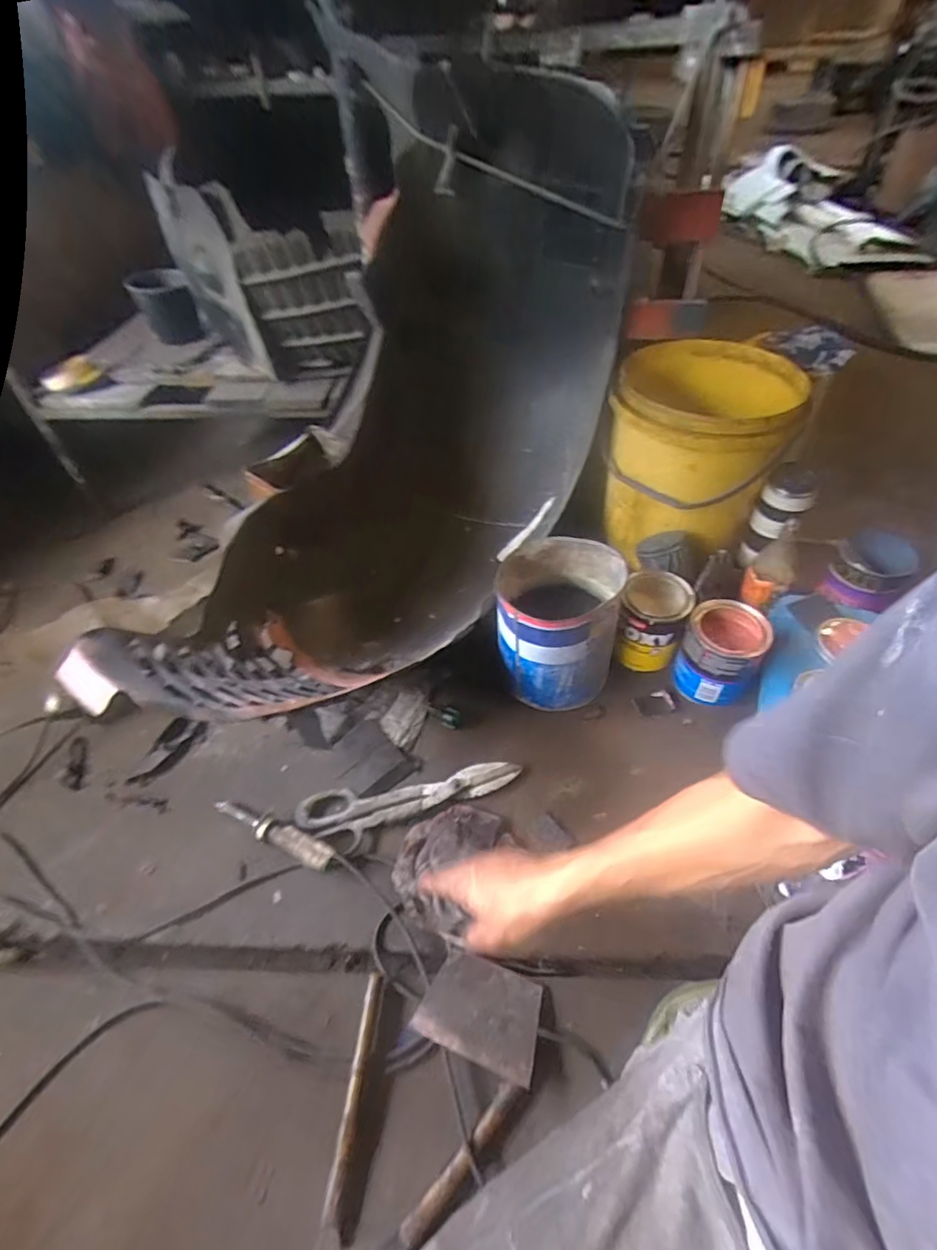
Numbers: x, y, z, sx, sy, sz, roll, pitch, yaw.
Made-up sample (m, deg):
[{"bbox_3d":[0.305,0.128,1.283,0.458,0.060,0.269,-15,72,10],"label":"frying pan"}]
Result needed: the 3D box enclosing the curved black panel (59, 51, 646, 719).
[{"bbox_3d":[-0.110,-0.254,0.744,0.368,0.624,0.910,32,57,27],"label":"curved black panel"}]

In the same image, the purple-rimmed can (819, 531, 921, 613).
[{"bbox_3d":[0.609,-0.081,0.831,0.100,0.084,0.091,-3,48,3],"label":"purple-rimmed can"}]

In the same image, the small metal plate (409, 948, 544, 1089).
[{"bbox_3d":[0.015,0.389,0.555,0.116,0.006,0.086,19,41,11],"label":"small metal plate"}]

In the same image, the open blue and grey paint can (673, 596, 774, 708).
[{"bbox_3d":[0.358,0.043,0.789,0.101,0.120,0.104,-1,49,2],"label":"open blue and grey paint can"}]

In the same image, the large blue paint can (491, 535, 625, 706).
[{"bbox_3d":[0.123,0.001,0.788,0.160,0.196,0.160,-1,49,2],"label":"large blue paint can"}]

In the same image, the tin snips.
[{"bbox_3d":[-0.074,0.232,0.702,0.286,0.014,0.078,-8,49,-5],"label":"tin snips"}]

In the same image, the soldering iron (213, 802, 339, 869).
[{"bbox_3d":[-0.246,0.256,0.686,0.183,0.021,0.029,19,53,18],"label":"soldering iron"}]

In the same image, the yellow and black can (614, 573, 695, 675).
[{"bbox_3d":[0.278,-0.003,0.837,0.095,0.117,0.105,16,52,16],"label":"yellow and black can"}]

